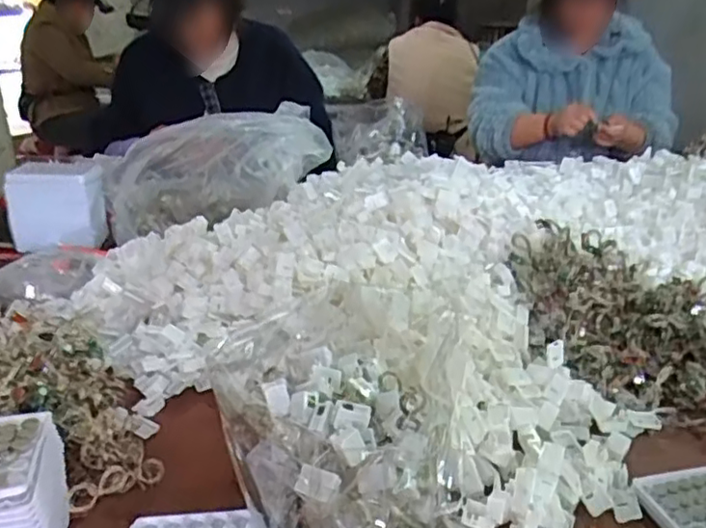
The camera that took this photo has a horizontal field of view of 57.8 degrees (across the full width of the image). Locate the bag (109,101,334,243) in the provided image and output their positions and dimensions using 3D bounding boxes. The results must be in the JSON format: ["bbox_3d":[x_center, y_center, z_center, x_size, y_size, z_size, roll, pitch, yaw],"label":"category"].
[{"bbox_3d":[-0.231,-0.161,1.047,0.374,0.149,0.177,-18,22,-3],"label":"bag"}]

